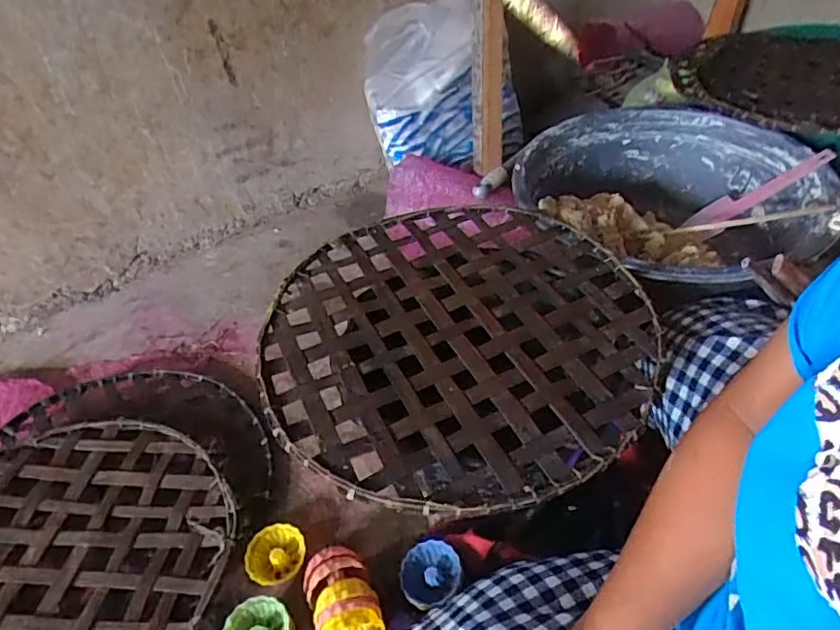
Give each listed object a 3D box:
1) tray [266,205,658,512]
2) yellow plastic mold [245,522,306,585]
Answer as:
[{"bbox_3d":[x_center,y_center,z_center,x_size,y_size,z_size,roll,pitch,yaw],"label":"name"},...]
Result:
[{"bbox_3d":[0.037,0.013,0.554,0.362,0.020,0.369,-3,44,3],"label":"tray"},{"bbox_3d":[-0.155,0.259,0.611,0.063,0.026,0.058,-3,44,3],"label":"yellow plastic mold"}]

